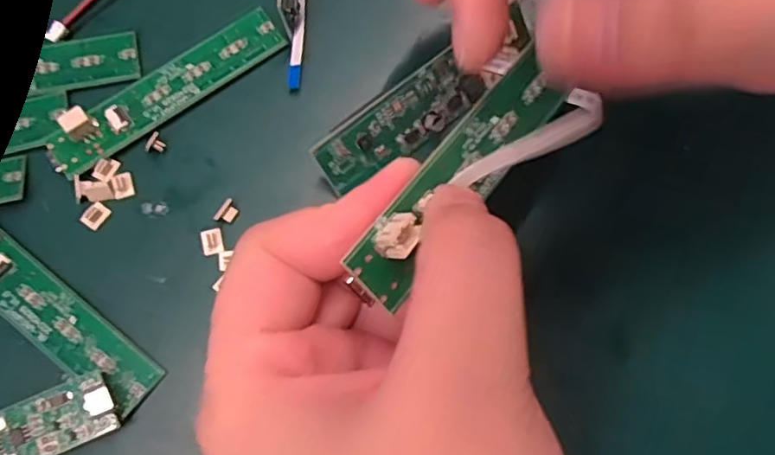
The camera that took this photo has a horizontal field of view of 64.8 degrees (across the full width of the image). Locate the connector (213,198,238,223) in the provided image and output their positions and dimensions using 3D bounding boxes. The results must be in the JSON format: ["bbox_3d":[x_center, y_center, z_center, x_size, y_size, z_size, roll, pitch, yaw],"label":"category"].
[{"bbox_3d":[-0.051,-0.005,0.193,0.006,0.004,0.008,30,77,7],"label":"connector"}]

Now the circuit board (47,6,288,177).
[{"bbox_3d":[-0.072,-0.046,0.199,0.082,0.009,0.018,-35,78,-9],"label":"circuit board"}]

